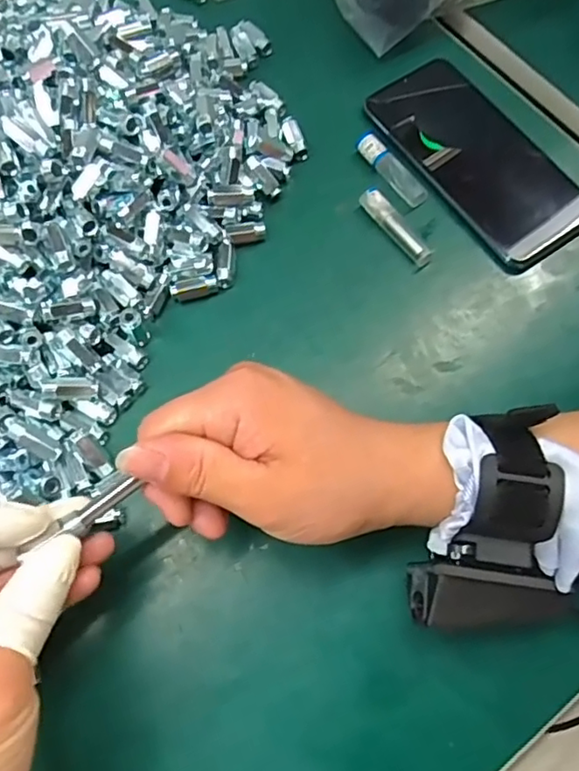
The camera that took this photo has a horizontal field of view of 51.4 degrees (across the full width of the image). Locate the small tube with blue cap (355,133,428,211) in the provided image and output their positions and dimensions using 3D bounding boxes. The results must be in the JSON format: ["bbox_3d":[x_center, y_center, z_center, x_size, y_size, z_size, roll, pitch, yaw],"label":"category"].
[{"bbox_3d":[0.064,-0.137,0.379,0.016,0.011,0.059,-33,76,-12],"label":"small tube with blue cap"}]

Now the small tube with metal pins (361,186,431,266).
[{"bbox_3d":[0.066,-0.097,0.367,0.013,0.015,0.057,-37,77,-13],"label":"small tube with metal pins"}]

